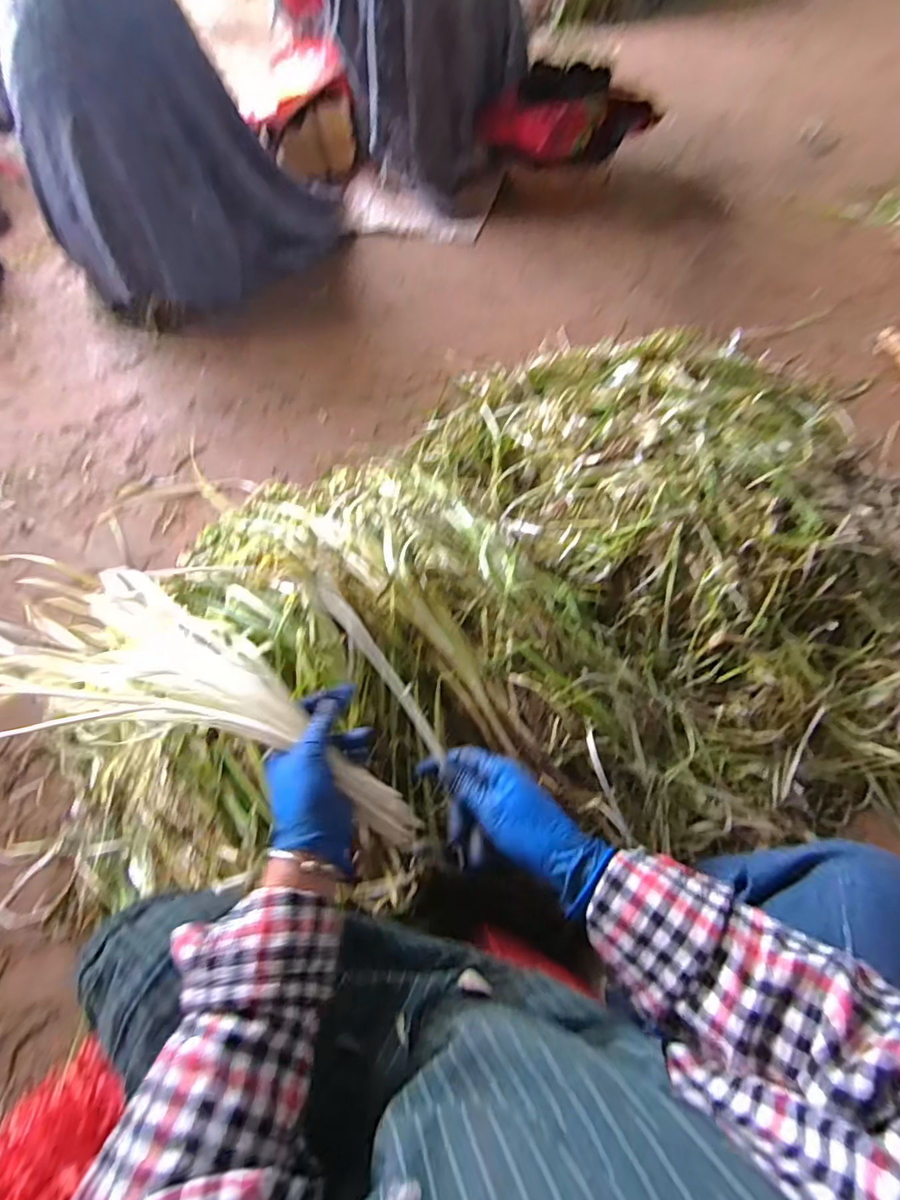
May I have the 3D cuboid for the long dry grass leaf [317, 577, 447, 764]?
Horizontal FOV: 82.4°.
[{"bbox_3d":[-0.067,0.052,0.462,0.016,0.012,0.196,-33,70,-15],"label":"long dry grass leaf"}]

